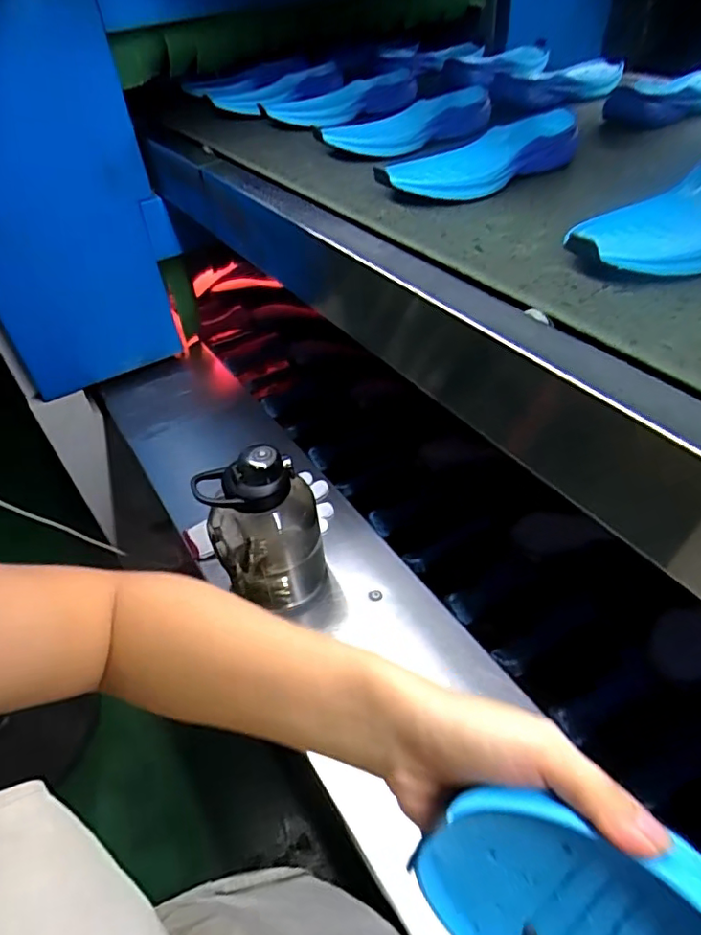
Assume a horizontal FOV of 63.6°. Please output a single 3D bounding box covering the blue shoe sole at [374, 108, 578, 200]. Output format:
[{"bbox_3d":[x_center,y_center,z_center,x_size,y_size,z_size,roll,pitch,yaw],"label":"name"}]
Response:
[{"bbox_3d":[0.154,-0.350,0.647,0.252,0.043,0.089,-31,51,-22],"label":"blue shoe sole"}]

